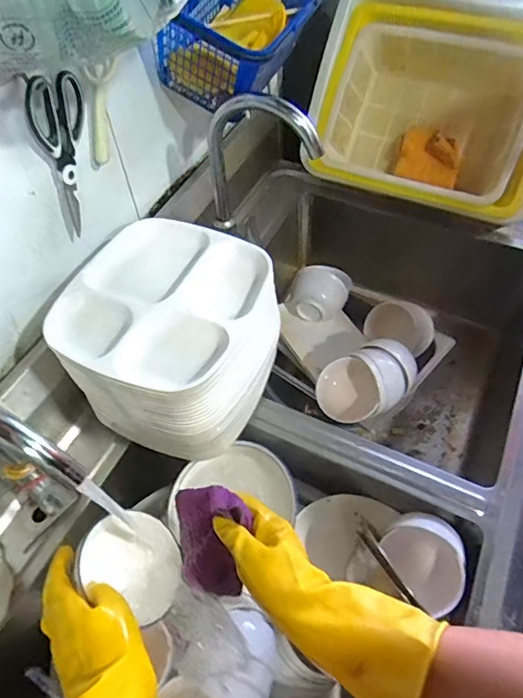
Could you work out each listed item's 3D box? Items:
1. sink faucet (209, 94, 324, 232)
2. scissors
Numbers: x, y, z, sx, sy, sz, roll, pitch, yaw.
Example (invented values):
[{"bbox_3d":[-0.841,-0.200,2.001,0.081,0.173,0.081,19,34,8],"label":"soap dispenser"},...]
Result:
[{"bbox_3d":[0.006,-0.272,0.751,0.185,0.231,0.032,18,57,15],"label":"sink faucet"},{"bbox_3d":[-0.242,-0.245,0.614,0.025,0.196,0.090,12,56,12],"label":"scissors"}]

